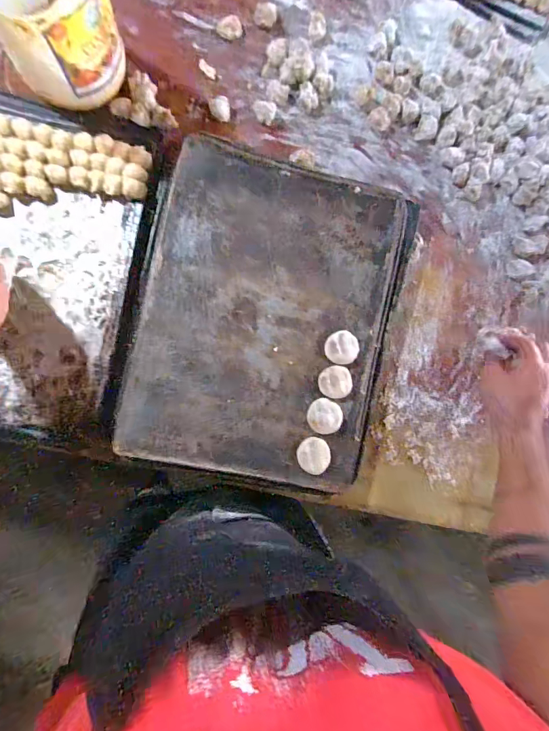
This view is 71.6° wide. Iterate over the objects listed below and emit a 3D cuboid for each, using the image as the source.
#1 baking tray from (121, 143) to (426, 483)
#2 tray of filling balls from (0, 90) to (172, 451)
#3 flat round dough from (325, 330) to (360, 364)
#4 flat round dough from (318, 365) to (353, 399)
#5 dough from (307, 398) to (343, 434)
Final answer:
[{"bbox_3d":[-0.005,-0.067,0.551,0.365,0.033,0.449,12,89,-8],"label":"baking tray"},{"bbox_3d":[-0.353,-0.141,0.515,0.343,0.041,0.442,14,89,-8],"label":"tray of filling balls"},{"bbox_3d":[0.100,-0.027,0.560,0.051,0.007,0.047,0,89,-7],"label":"flat round dough"},{"bbox_3d":[0.090,0.024,0.557,0.050,0.007,0.046,-3,89,-8],"label":"flat round dough"},{"bbox_3d":[0.073,0.073,0.549,0.048,0.006,0.050,0,89,-7],"label":"dough"}]

